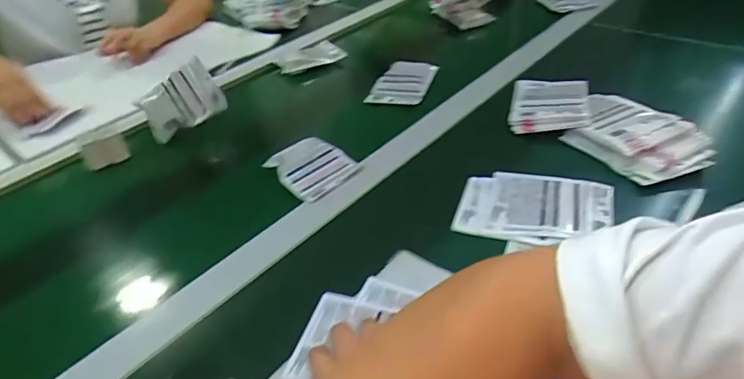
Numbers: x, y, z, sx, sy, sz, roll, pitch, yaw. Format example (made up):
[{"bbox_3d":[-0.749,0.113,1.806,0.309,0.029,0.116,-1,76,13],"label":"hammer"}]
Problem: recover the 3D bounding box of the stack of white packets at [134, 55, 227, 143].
[{"bbox_3d":[-0.318,-0.147,0.780,0.130,0.036,0.102,-30,80,-3],"label":"stack of white packets"}]

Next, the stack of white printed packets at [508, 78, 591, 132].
[{"bbox_3d":[0.273,-0.134,0.716,0.109,0.027,0.152,9,43,18],"label":"stack of white printed packets"}]

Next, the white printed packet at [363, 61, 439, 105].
[{"bbox_3d":[0.053,-0.189,0.837,0.103,0.015,0.112,17,63,25],"label":"white printed packet"}]

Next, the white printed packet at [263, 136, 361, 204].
[{"bbox_3d":[-0.083,-0.037,0.654,0.095,0.019,0.113,-33,46,-26],"label":"white printed packet"}]

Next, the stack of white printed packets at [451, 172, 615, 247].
[{"bbox_3d":[0.192,0.020,0.550,0.172,0.006,0.112,8,43,18],"label":"stack of white printed packets"}]

